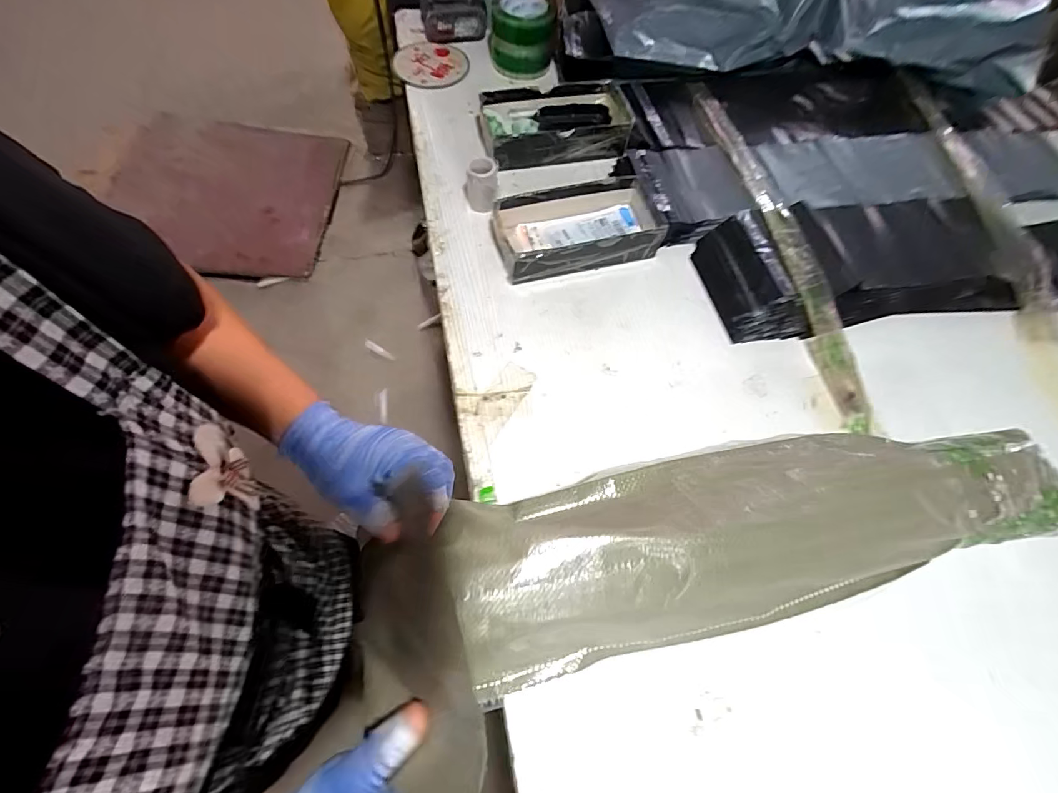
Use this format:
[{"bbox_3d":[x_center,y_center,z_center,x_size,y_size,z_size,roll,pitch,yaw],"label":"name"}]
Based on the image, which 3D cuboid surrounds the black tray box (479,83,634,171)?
[{"bbox_3d":[0.041,-0.428,0.698,0.228,0.049,0.122,-8,65,-7],"label":"black tray box"}]

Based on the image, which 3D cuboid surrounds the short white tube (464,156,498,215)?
[{"bbox_3d":[-0.067,-0.297,0.630,0.050,0.064,0.047,-3,64,-5],"label":"short white tube"}]

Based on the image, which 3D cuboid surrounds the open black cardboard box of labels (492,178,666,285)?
[{"bbox_3d":[0.074,-0.232,0.613,0.236,0.055,0.114,-14,66,-10],"label":"open black cardboard box of labels"}]

